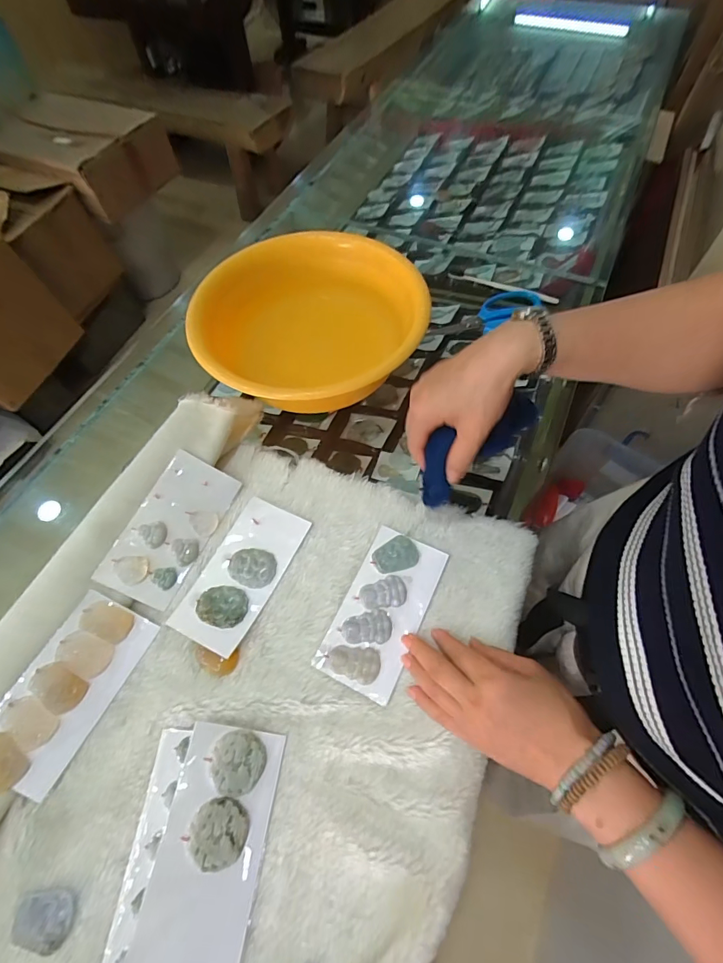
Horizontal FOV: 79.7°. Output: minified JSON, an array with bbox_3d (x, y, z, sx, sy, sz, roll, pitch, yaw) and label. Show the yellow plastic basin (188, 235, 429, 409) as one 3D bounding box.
[{"bbox_3d":[-0.059,-0.200,0.541,0.271,0.069,0.273,-1,61,2],"label":"yellow plastic basin"}]

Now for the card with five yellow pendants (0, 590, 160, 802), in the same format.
[{"bbox_3d":[-0.262,0.184,0.385,0.076,0.004,0.157,31,64,-4],"label":"card with five yellow pendants"}]

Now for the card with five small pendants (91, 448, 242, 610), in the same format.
[{"bbox_3d":[-0.199,0.047,0.454,0.075,0.007,0.151,30,68,-11],"label":"card with five small pendants"}]

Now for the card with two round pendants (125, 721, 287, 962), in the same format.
[{"bbox_3d":[-0.113,0.277,0.330,0.075,0.007,0.154,14,61,-8],"label":"card with two round pendants"}]

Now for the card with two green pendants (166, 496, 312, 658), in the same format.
[{"bbox_3d":[-0.123,0.090,0.444,0.075,0.007,0.151,23,64,14],"label":"card with two green pendants"}]

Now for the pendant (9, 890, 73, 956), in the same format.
[{"bbox_3d":[-0.236,0.325,0.321,0.043,0.004,0.033,9,62,7],"label":"pendant"}]

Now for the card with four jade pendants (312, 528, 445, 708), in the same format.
[{"bbox_3d":[0.021,0.122,0.425,0.077,0.007,0.153,23,65,13],"label":"card with four jade pendants"}]

